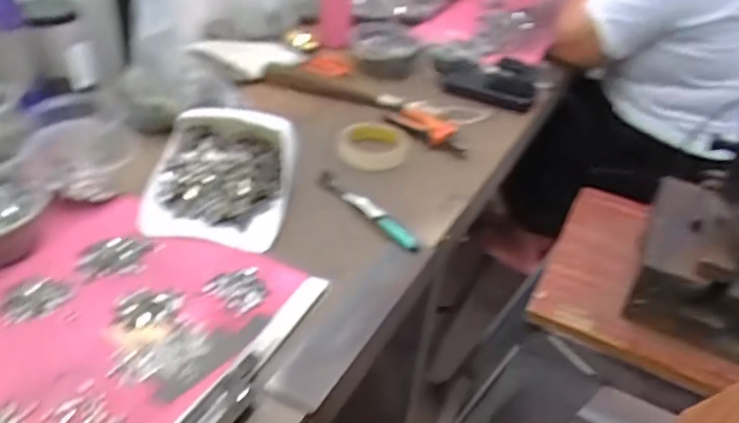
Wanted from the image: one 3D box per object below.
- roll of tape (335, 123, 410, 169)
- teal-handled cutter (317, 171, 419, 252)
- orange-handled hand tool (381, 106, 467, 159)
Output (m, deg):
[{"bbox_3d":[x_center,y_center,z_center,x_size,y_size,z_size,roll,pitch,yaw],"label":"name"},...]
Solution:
[{"bbox_3d":[0.005,-0.098,0.811,0.094,0.019,0.102,8,37,2],"label":"roll of tape"},{"bbox_3d":[-0.003,-0.005,0.690,0.022,0.014,0.173,-24,47,-35],"label":"teal-handled cutter"},{"bbox_3d":[0.095,-0.127,0.875,0.129,0.020,0.077,24,40,23],"label":"orange-handled hand tool"}]

